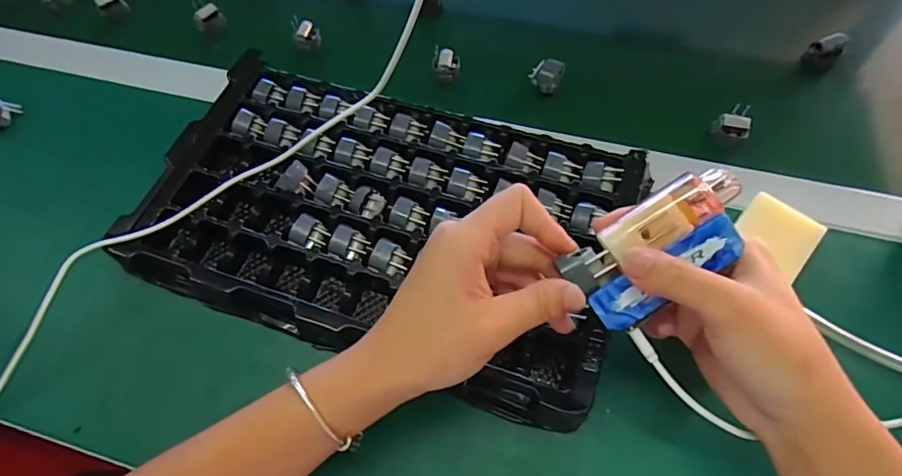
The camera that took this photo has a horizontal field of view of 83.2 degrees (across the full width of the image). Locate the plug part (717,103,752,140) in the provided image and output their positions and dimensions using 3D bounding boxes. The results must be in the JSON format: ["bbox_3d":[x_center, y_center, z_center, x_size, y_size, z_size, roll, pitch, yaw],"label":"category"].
[{"bbox_3d":[0.243,-0.100,0.436,0.026,0.019,0.022,2,63,4],"label":"plug part"}]

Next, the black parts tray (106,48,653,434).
[{"bbox_3d":[-0.053,-0.020,0.392,0.357,0.032,0.218,17,65,11],"label":"black parts tray"}]

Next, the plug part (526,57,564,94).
[{"bbox_3d":[0.088,-0.150,0.470,0.030,0.019,0.024,12,64,9],"label":"plug part"}]

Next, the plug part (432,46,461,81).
[{"bbox_3d":[-0.004,-0.165,0.486,0.025,0.018,0.031,6,63,6],"label":"plug part"}]

